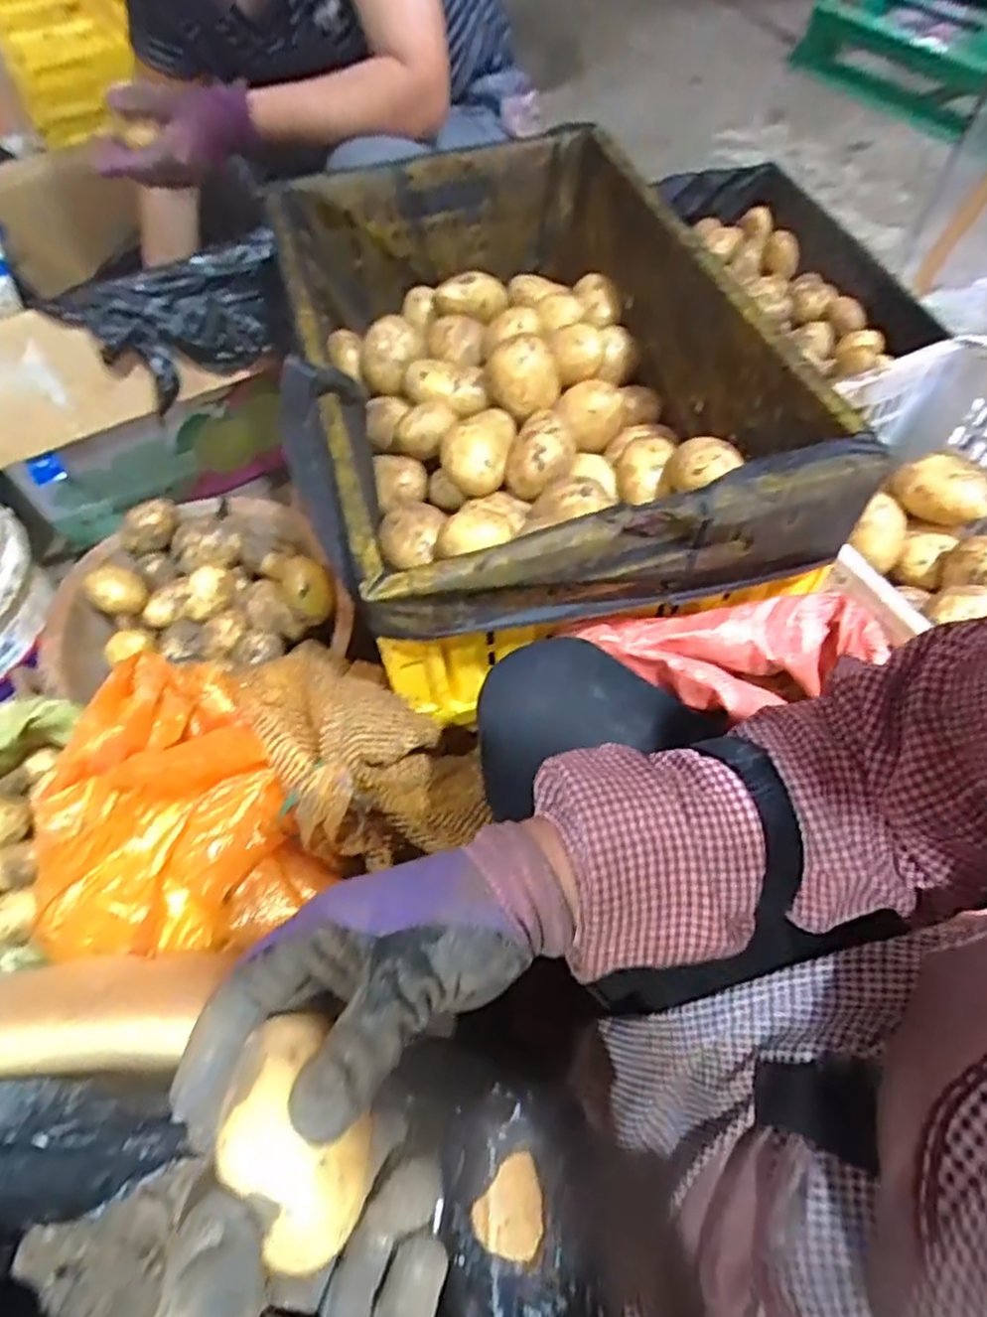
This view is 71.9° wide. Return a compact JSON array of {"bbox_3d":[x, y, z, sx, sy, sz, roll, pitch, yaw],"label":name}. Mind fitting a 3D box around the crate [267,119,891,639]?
[{"bbox_3d":[0.019,-0.293,0.690,0.420,0.182,0.629,-15,58,-6],"label":"crate"}]

